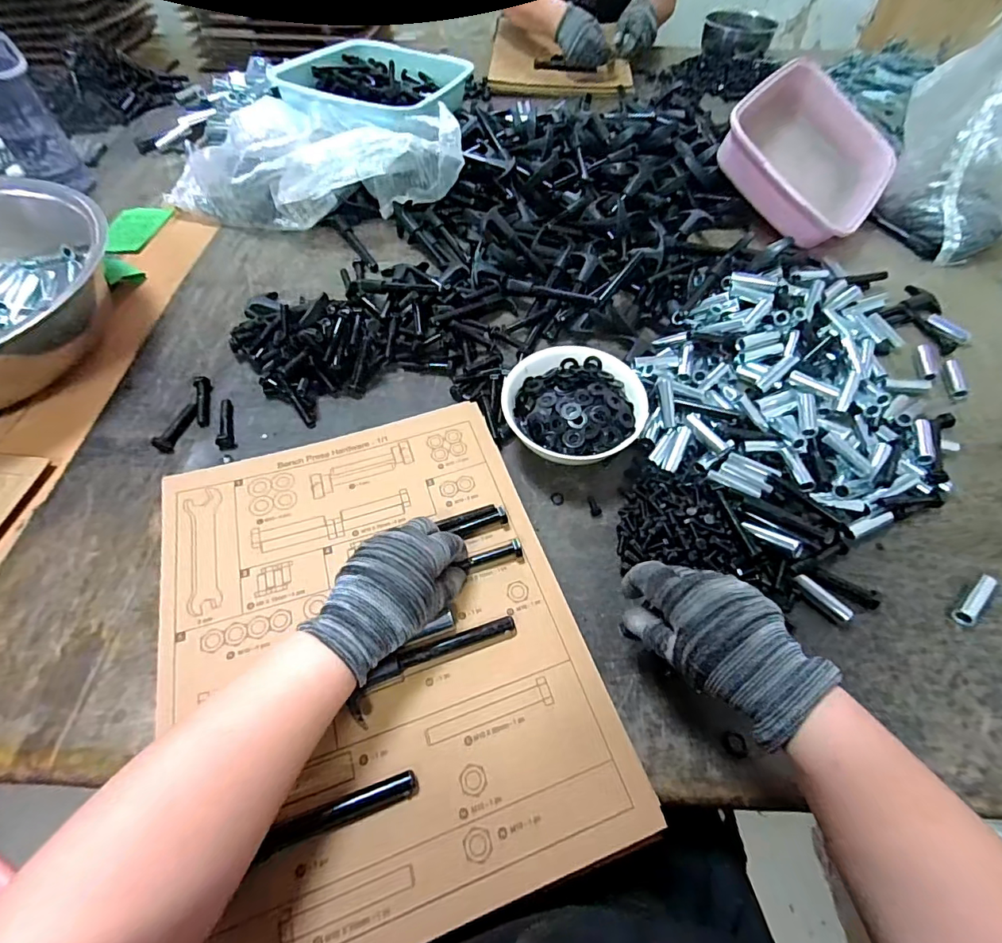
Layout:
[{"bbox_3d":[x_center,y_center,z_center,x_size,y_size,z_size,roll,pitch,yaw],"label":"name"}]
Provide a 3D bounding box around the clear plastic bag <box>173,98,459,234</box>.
[{"bbox_3d":[-0.264,-0.427,0.691,0.414,0.116,0.158,1,57,0],"label":"clear plastic bag"}]

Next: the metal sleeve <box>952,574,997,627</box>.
[{"bbox_3d":[0.399,0.108,0.407,0.053,0.014,0.015,-33,64,-20],"label":"metal sleeve"}]

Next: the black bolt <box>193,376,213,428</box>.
[{"bbox_3d":[-0.317,-0.076,0.516,0.012,0.015,0.070,-13,58,-9],"label":"black bolt"}]

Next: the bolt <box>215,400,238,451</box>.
[{"bbox_3d":[-0.285,-0.050,0.499,0.017,0.010,0.064,-17,59,-12],"label":"bolt"}]

